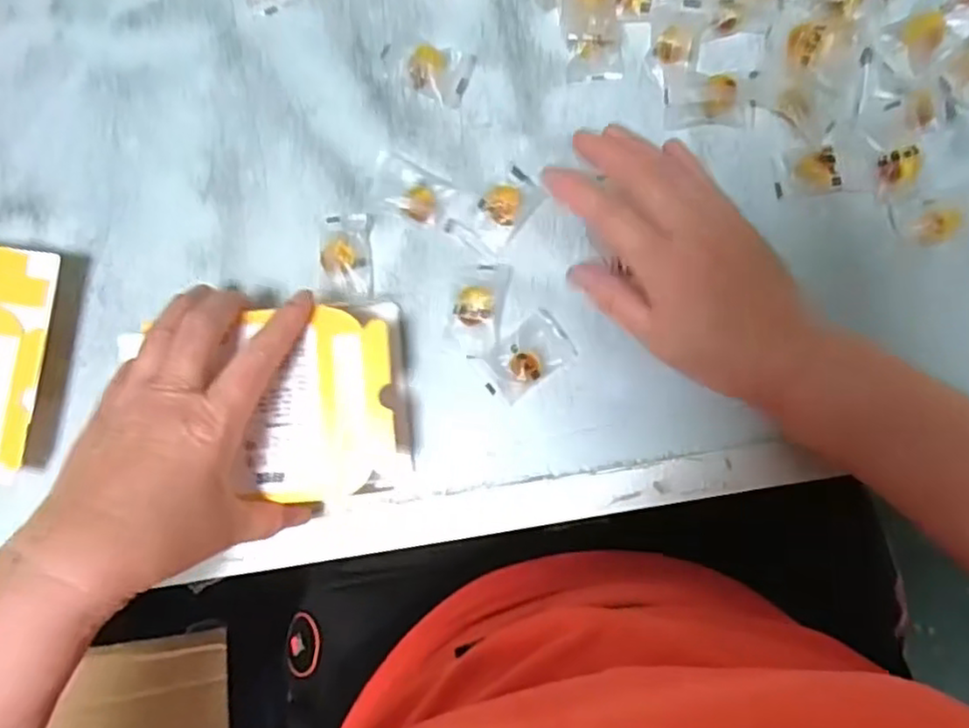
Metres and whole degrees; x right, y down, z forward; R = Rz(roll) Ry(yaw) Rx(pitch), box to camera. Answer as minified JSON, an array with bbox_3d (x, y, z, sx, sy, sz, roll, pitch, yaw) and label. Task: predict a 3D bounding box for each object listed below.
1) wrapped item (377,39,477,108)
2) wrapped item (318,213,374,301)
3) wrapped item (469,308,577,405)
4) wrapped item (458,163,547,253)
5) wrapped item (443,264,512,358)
[{"bbox_3d":[-0.038,-0.181,0.418,0.059,0.014,0.033,23,89,8],"label":"wrapped item"},{"bbox_3d":[-0.083,-0.064,0.413,0.032,0.013,0.051,0,86,7],"label":"wrapped item"},{"bbox_3d":[0.023,-0.004,0.394,0.054,0.014,0.033,-38,82,3],"label":"wrapped item"},{"bbox_3d":[0.011,-0.092,0.403,0.033,0.012,0.046,41,91,8],"label":"wrapped item"},{"bbox_3d":[-0.005,-0.032,0.398,0.031,0.013,0.055,9,87,7],"label":"wrapped item"}]

